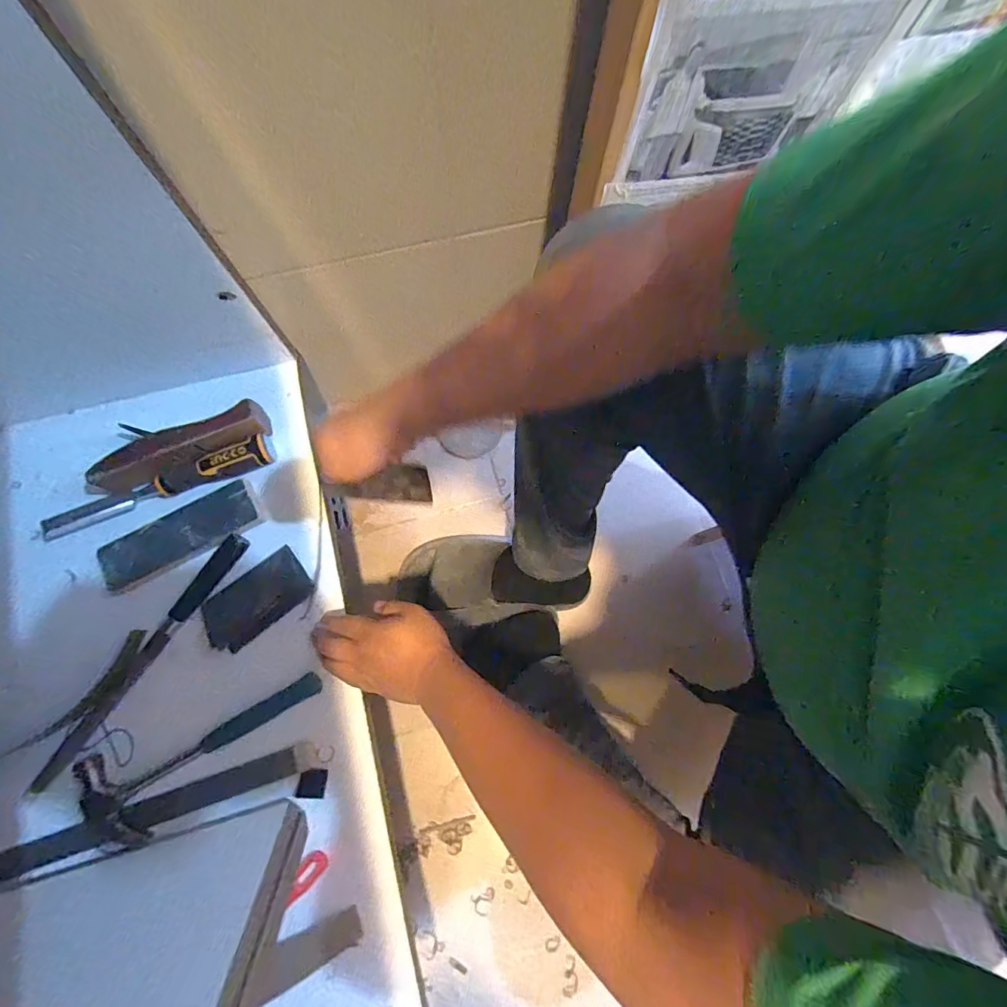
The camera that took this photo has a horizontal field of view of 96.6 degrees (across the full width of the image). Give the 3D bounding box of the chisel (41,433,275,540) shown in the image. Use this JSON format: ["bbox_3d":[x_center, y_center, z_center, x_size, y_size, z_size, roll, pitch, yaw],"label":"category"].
[{"bbox_3d":[-0.418,-0.019,0.539,0.274,0.027,0.033,-22,78,-7],"label":"chisel"}]

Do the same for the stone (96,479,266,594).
[{"bbox_3d":[-0.384,0.040,0.531,0.184,0.017,0.059,-27,79,-8],"label":"stone"}]

